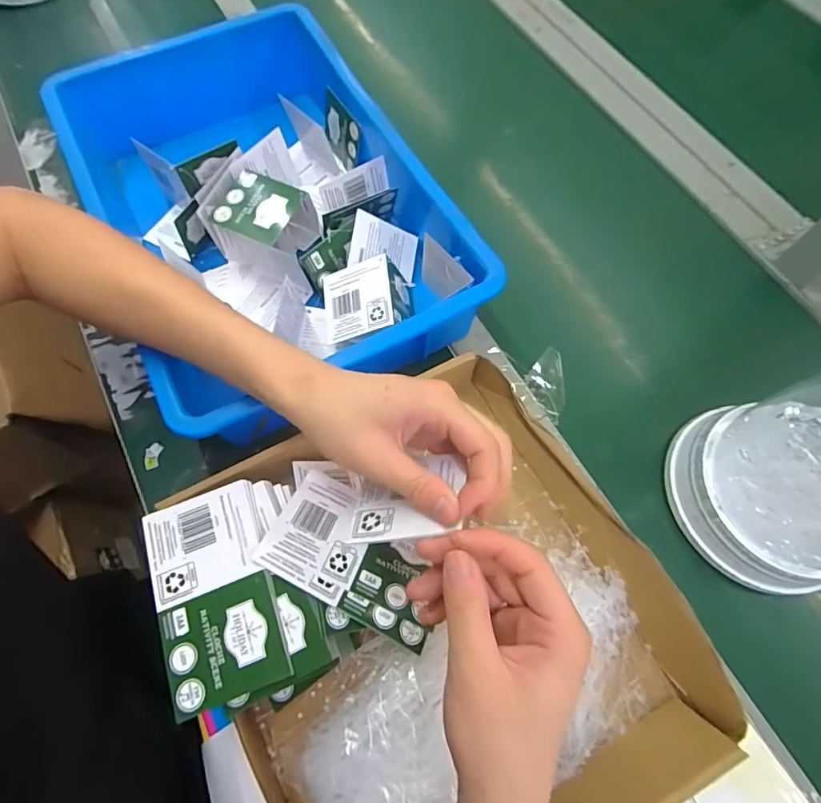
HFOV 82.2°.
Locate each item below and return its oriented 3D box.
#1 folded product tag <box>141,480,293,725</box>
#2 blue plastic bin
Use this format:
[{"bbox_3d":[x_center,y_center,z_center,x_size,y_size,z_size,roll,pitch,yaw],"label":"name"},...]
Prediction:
[{"bbox_3d":[-0.125,0.121,0.301,0.071,0.010,0.125,-19,70,-9],"label":"folded product tag"},{"bbox_3d":[-0.144,-0.179,0.457,0.288,0.116,0.422,-29,72,-12],"label":"blue plastic bin"}]

